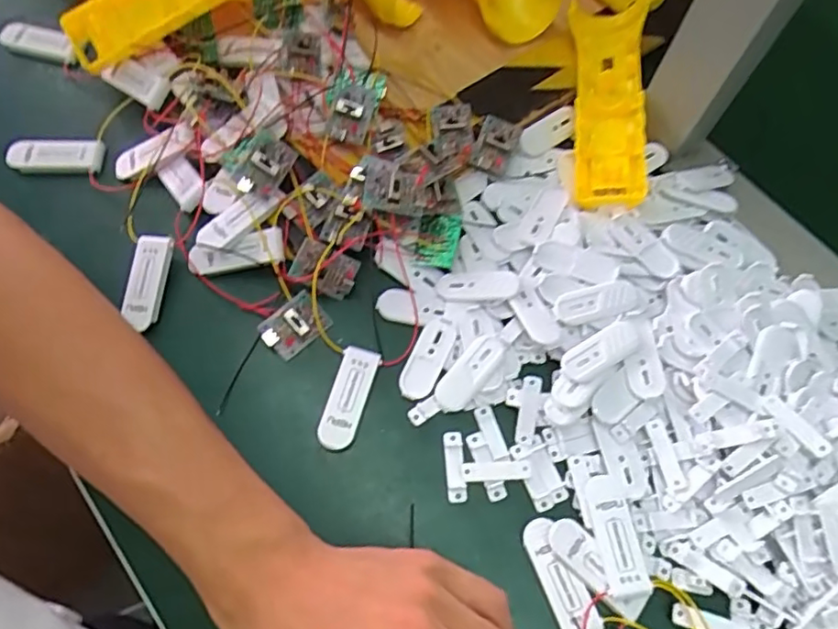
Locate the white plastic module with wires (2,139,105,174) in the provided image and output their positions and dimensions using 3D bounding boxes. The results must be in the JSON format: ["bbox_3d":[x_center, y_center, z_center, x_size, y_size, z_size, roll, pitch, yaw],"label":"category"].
[{"bbox_3d":[-0.238,-0.104,0.393,0.058,0.006,0.022,2,67,-2],"label":"white plastic module with wires"}]

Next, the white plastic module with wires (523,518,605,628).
[{"bbox_3d":[0.071,0.133,0.305,0.020,0.012,0.057,-19,69,-10],"label":"white plastic module with wires"}]

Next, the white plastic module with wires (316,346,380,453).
[{"bbox_3d":[-0.040,0.046,0.334,0.021,0.006,0.056,16,67,4],"label":"white plastic module with wires"}]

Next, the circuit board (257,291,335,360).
[{"bbox_3d":[-0.072,0.006,0.346,0.035,0.008,0.026,-41,78,-10],"label":"circuit board"}]

